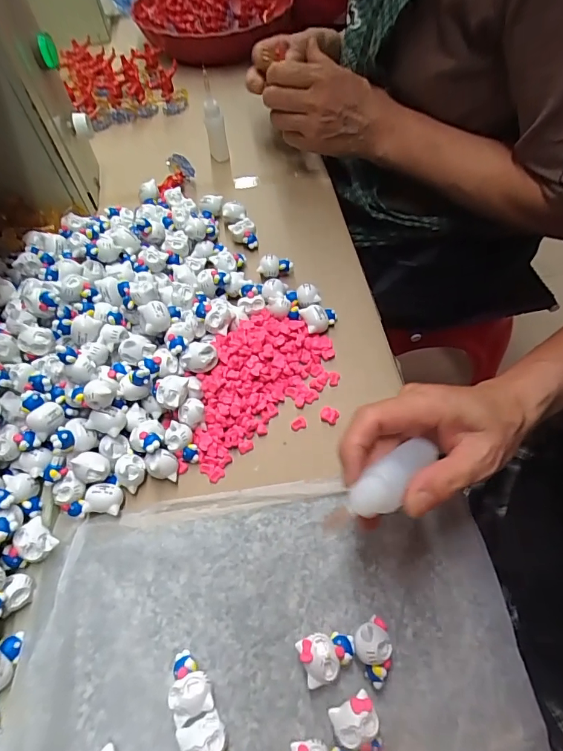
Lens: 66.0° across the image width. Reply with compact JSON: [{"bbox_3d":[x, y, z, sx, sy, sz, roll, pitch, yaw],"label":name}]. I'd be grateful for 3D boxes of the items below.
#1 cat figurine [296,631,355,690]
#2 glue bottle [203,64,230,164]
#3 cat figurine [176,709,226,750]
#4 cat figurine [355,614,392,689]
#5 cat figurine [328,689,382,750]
[{"bbox_3d":[0.029,0.171,0.267,0.033,0.019,0.024,-17,62,-9],"label":"cat figurine"},{"bbox_3d":[-0.078,-0.298,0.502,0.023,0.084,0.026,-5,61,-2],"label":"glue bottle"},{"bbox_3d":[-0.042,0.213,0.245,0.024,0.019,0.033,-22,63,-12],"label":"cat figurine"},{"bbox_3d":[0.055,0.166,0.264,0.021,0.025,0.035,7,61,4],"label":"cat figurine"},{"bbox_3d":[0.044,0.200,0.248,0.025,0.019,0.026,-23,63,-12],"label":"cat figurine"}]

